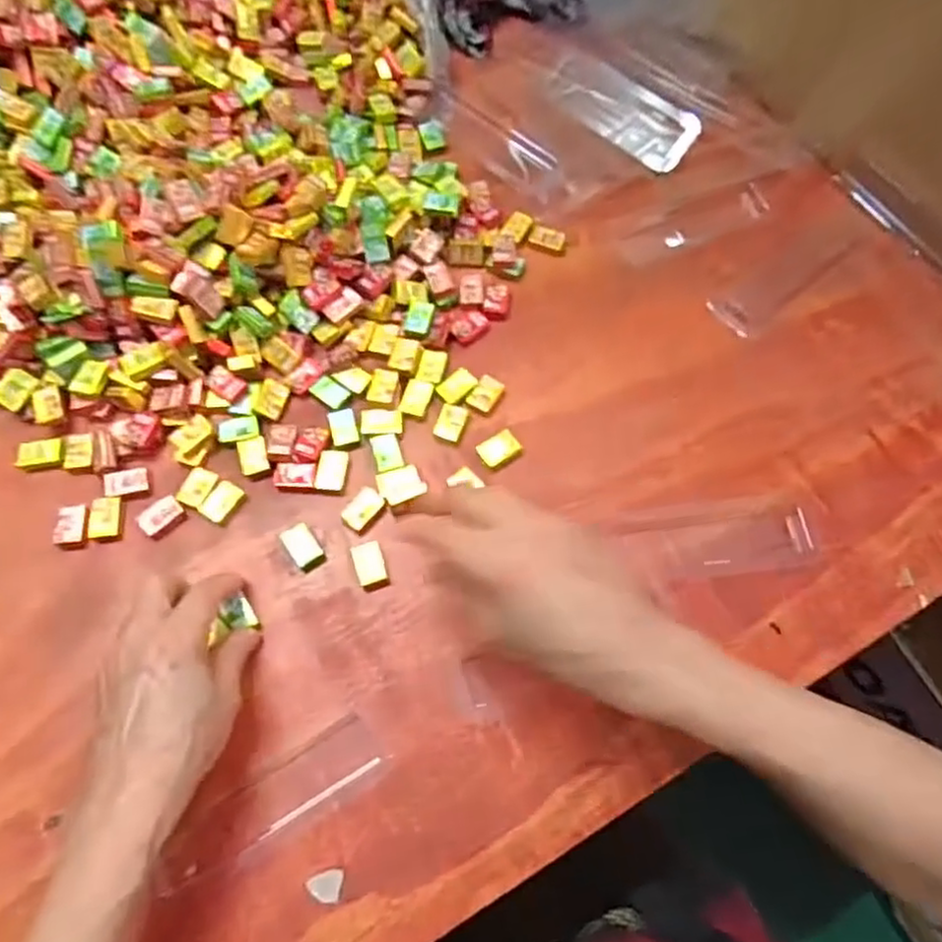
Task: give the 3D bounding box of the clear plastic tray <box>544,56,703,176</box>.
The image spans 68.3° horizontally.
[{"bbox_3d":[0.120,-0.294,0.562,0.051,0.023,0.146,-38,72,-15],"label":"clear plastic tray"}]

